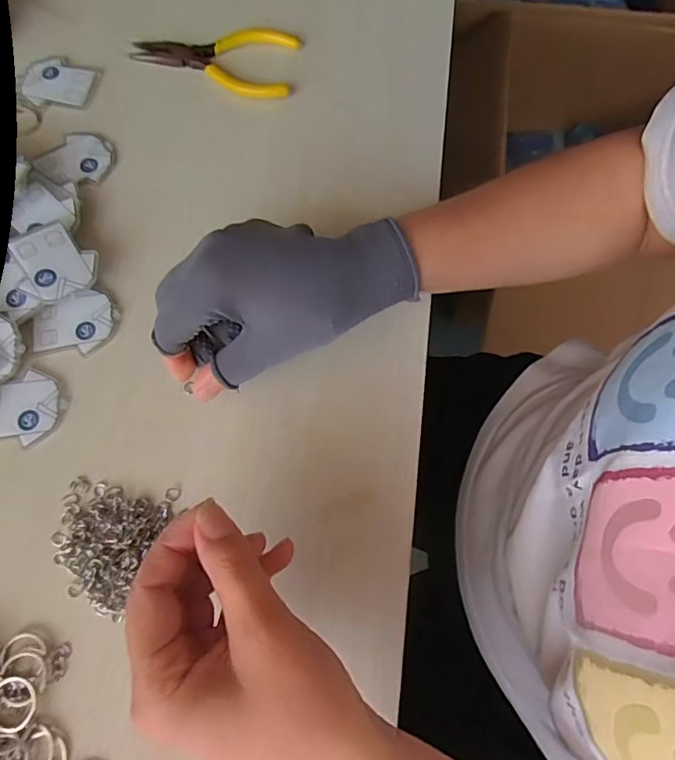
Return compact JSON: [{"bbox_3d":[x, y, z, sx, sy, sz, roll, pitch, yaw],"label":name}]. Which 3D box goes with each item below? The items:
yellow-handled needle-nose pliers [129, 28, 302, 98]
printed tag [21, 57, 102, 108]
[{"bbox_3d":[-0.095,-0.247,0.385,0.125,0.008,0.062,8,73,2],"label":"yellow-handled needle-nose pliers"},{"bbox_3d":[-0.209,-0.225,0.379,0.052,0.004,0.044,11,73,3],"label":"printed tag"}]

